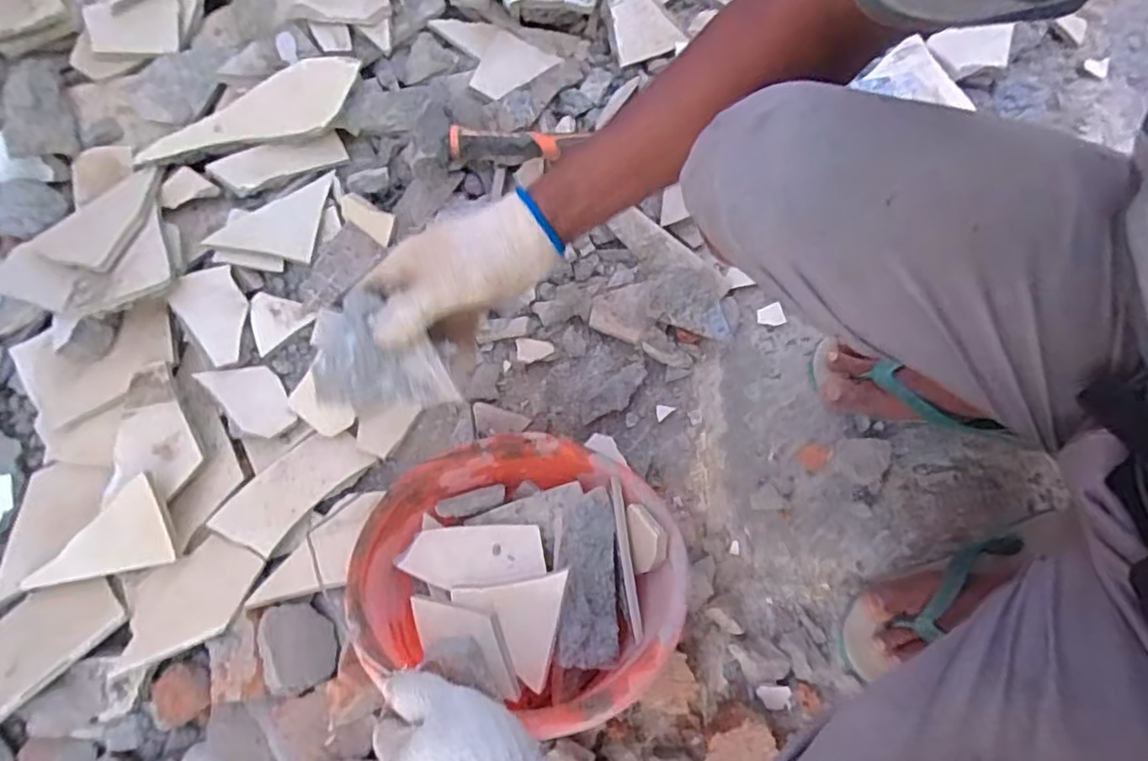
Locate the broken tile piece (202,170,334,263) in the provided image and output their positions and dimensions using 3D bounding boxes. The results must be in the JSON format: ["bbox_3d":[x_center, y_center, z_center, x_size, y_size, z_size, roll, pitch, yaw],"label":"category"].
[{"bbox_3d":[-0.310,-0.163,0.676,0.141,0.007,0.067,-40,110,-28],"label":"broken tile piece"}]

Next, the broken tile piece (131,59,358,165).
[{"bbox_3d":[-0.329,-0.273,0.644,0.229,0.010,0.061,-24,114,-8],"label":"broken tile piece"}]

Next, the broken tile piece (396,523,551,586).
[{"bbox_3d":[-0.083,0.142,0.510,0.115,0.004,0.047,-7,61,2],"label":"broken tile piece"}]

